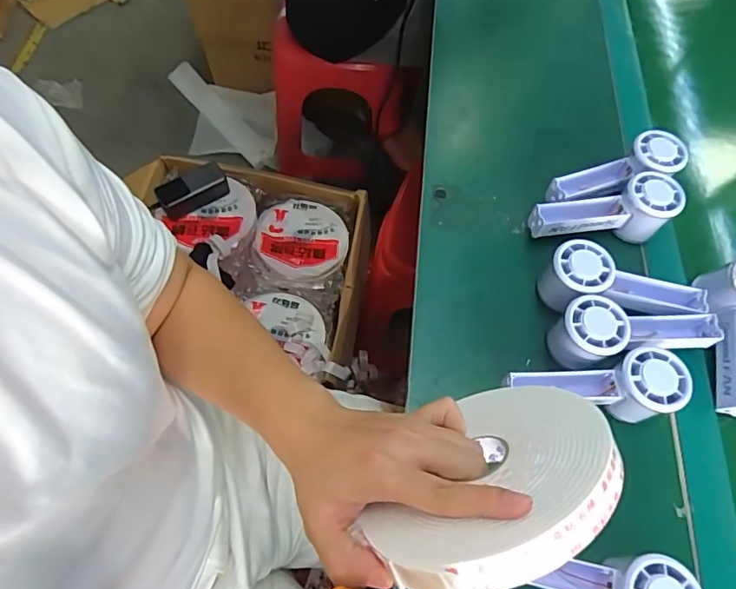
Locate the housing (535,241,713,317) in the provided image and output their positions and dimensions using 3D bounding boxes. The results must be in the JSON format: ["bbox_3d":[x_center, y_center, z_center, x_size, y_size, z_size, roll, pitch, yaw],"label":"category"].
[{"bbox_3d":[0.253,-0.008,0.497,0.158,0.062,0.059,4,62,-1],"label":"housing"}]

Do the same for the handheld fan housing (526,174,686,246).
[{"bbox_3d":[0.255,-0.082,0.536,0.150,0.059,0.054,-11,63,-9],"label":"handheld fan housing"}]

